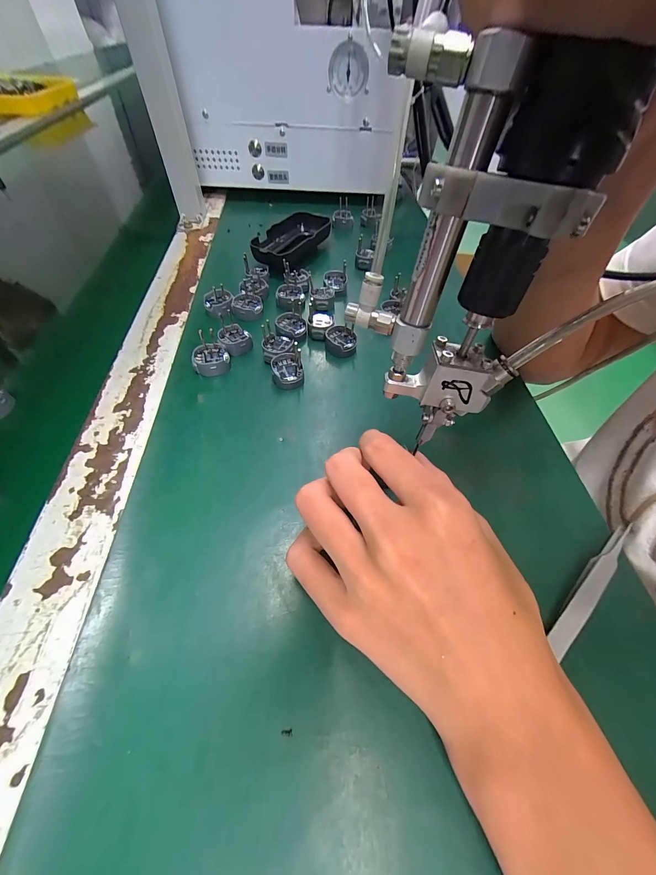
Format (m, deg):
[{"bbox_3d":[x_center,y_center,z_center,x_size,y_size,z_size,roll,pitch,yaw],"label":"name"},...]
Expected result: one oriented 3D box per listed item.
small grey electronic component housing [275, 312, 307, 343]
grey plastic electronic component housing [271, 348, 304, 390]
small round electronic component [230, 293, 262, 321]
[{"bbox_3d":[-0.034,-0.100,0.280,0.026,0.012,0.033,-7,56,-6],"label":"small grey electronic component housing"},{"bbox_3d":[-0.033,-0.054,0.250,0.024,0.015,0.030,-8,56,-8],"label":"grey plastic electronic component housing"},{"bbox_3d":[-0.077,-0.125,0.298,0.028,0.012,0.029,1,55,-1],"label":"small round electronic component"}]

